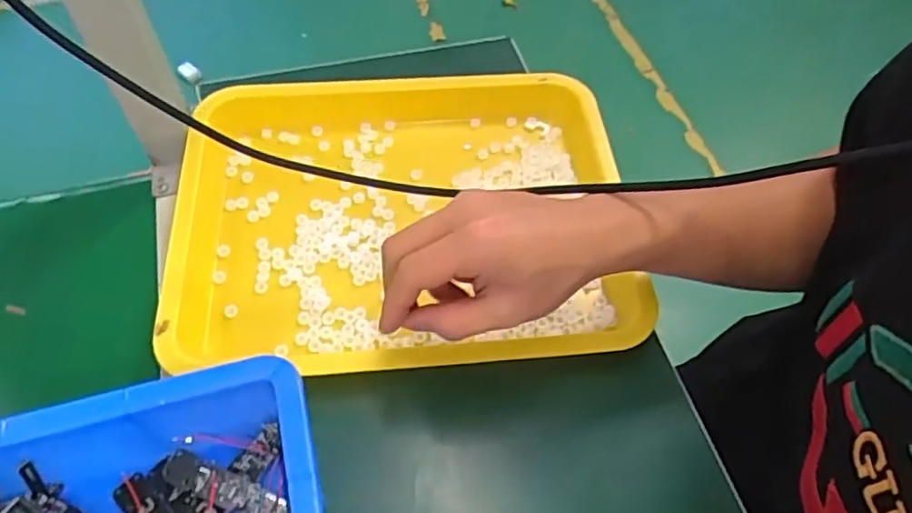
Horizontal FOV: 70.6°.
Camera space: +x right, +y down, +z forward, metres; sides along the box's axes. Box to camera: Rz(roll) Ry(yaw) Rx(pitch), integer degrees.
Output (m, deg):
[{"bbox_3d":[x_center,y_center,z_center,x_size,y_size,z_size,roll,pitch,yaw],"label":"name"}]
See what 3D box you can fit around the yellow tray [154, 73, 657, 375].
[{"bbox_3d":[-0.037,-0.034,0.488,0.347,0.039,0.263,-4,56,-3],"label":"yellow tray"}]

